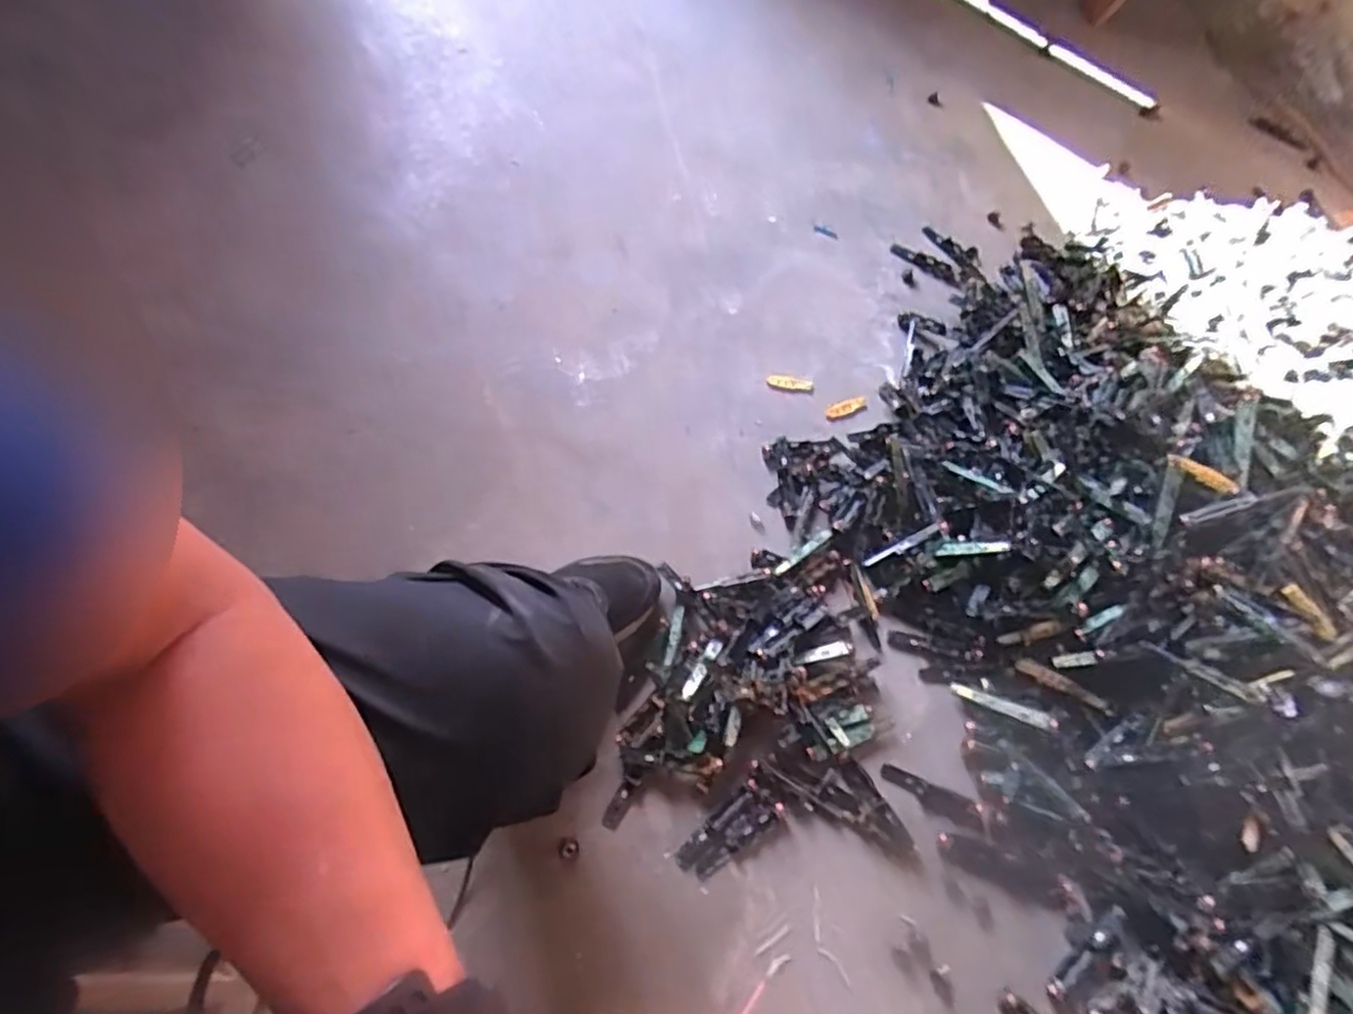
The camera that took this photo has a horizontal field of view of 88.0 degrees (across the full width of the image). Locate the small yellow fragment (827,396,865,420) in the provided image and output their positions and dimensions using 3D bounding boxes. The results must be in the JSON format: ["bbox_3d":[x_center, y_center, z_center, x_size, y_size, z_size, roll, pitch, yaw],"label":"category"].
[{"bbox_3d":[0.231,-0.136,0.958,0.059,0.008,0.022,-19,68,-7],"label":"small yellow fragment"}]

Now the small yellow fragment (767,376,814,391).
[{"bbox_3d":[0.158,-0.174,0.974,0.064,0.005,0.020,8,73,-4],"label":"small yellow fragment"}]

